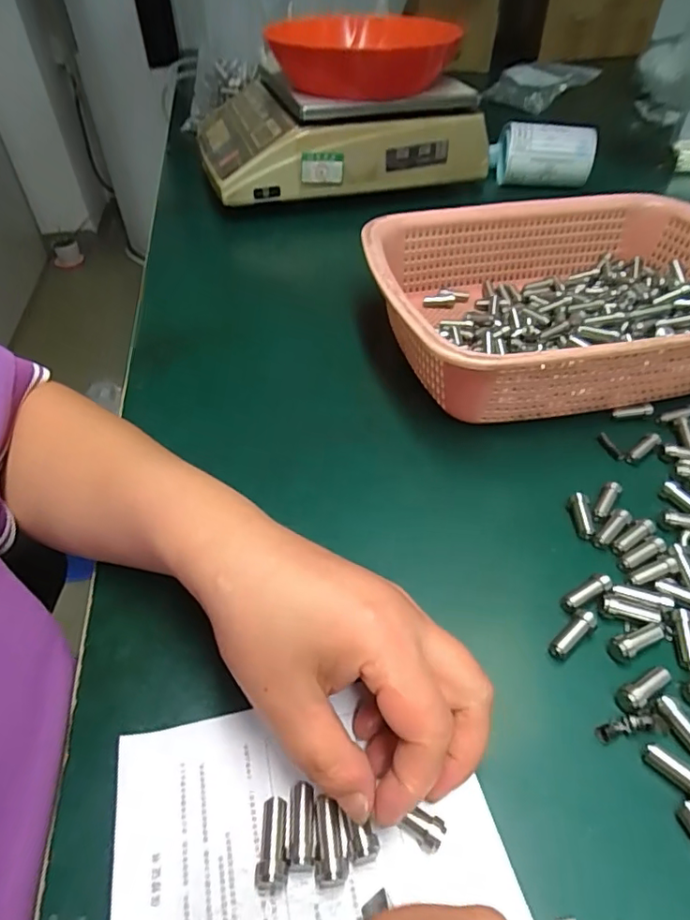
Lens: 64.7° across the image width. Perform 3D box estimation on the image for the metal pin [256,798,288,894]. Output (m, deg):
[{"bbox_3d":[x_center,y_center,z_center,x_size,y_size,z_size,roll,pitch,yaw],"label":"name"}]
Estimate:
[{"bbox_3d":[-0.027,0.141,0.200,0.010,0.009,0.029,-2,44,0],"label":"metal pin"}]

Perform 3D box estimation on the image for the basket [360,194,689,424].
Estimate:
[{"bbox_3d":[0.174,-0.122,0.416,0.308,0.075,0.218,-9,44,-7],"label":"basket"}]

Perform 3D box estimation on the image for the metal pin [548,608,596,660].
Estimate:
[{"bbox_3d":[0.109,0.083,0.258,0.028,0.008,0.009,-34,52,-29],"label":"metal pin"}]

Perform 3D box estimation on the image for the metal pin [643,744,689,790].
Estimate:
[{"bbox_3d":[0.134,0.124,0.216,0.027,0.006,0.008,33,54,31],"label":"metal pin"}]

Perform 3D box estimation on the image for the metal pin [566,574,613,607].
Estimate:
[{"bbox_3d":[0.122,0.066,0.274,0.027,0.007,0.008,-19,47,-18],"label":"metal pin"}]

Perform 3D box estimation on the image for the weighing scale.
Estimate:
[{"bbox_3d":[-0.020,-0.425,0.699,0.325,0.093,0.304,-15,46,-13],"label":"weighing scale"}]

